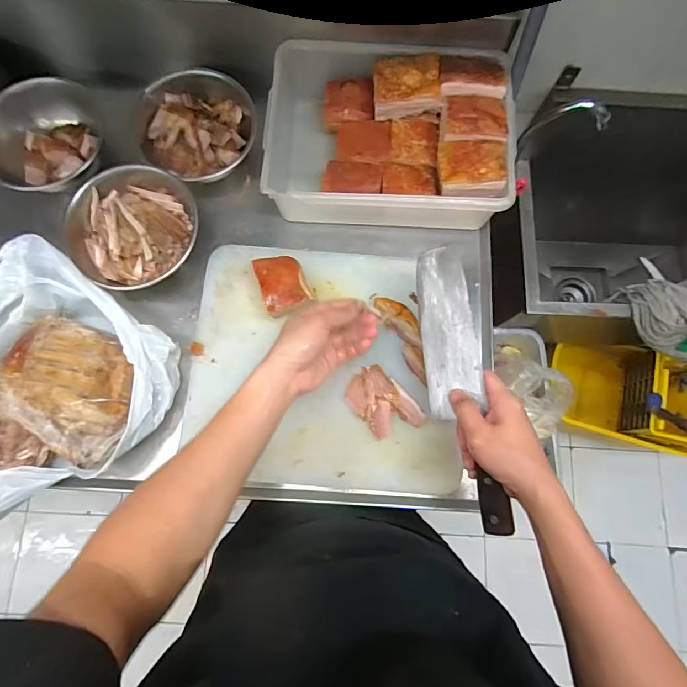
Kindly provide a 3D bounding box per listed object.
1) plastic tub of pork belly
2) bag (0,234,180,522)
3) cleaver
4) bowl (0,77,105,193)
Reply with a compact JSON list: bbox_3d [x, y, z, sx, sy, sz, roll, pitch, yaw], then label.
[{"bbox_3d":[0.063,-0.318,0.641,0.354,0.121,0.258,4,78,0],"label":"plastic tub of pork belly"},{"bbox_3d":[-0.413,0.069,0.520,0.276,0.129,0.335,38,80,7],"label":"bag"},{"bbox_3d":[0.129,0.048,0.479,0.071,0.012,0.322,-14,81,37],"label":"cleaver"},{"bbox_3d":[-0.461,-0.310,0.635,0.169,0.067,0.167,0,78,-1],"label":"bowl"}]

